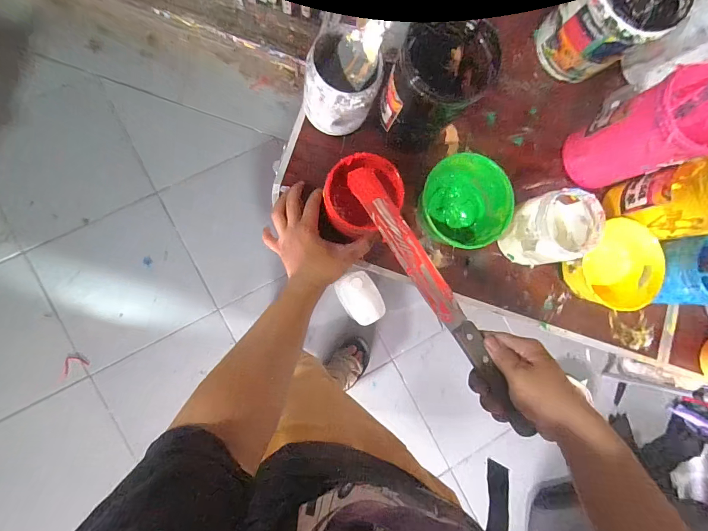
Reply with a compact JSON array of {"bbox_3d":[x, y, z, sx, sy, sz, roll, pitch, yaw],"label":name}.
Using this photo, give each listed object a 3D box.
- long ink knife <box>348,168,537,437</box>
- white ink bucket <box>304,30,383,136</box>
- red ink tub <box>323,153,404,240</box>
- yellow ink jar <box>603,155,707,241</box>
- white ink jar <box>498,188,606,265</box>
[{"bbox_3d":[0.086,0.025,0.377,0.030,0.018,0.310,-31,78,-3],"label":"long ink knife"},{"bbox_3d":[-0.016,-0.202,0.416,0.077,0.093,0.074,0,87,-6],"label":"white ink bucket"},{"bbox_3d":[0.006,-0.080,0.443,0.093,0.093,0.085,-45,94,-2],"label":"red ink tub"},{"bbox_3d":[0.416,-0.082,0.446,0.104,0.131,0.090,-14,88,-6],"label":"yellow ink jar"},{"bbox_3d":[0.245,-0.047,0.450,0.091,0.088,0.081,-25,90,-7],"label":"white ink jar"}]

